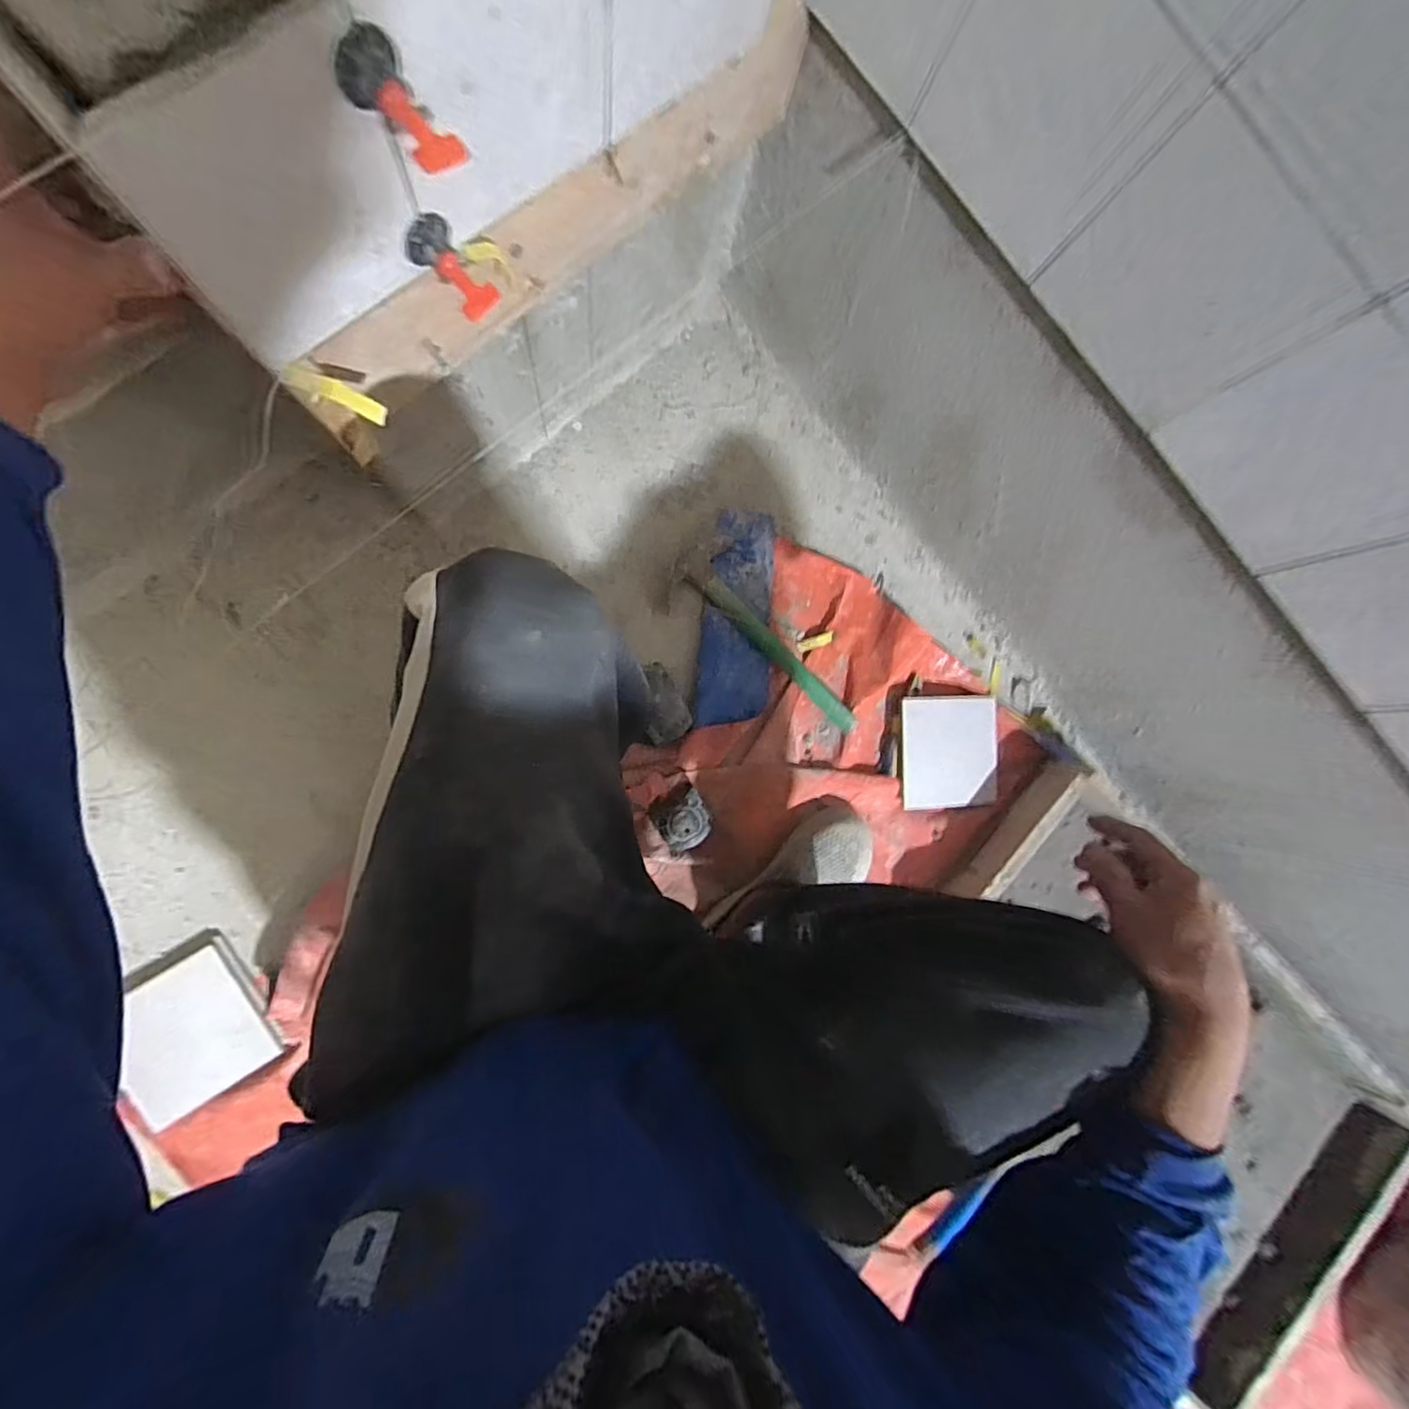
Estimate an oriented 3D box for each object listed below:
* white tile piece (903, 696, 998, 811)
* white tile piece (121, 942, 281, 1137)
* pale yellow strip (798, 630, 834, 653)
[{"bbox_3d":[0.348,0.068,0.855,0.142,0.016,0.156,-1,86,-7],"label":"white tile piece"},{"bbox_3d":[-0.585,0.378,0.687,0.129,0.008,0.155,-32,107,-32],"label":"white tile piece"},{"bbox_3d":[0.155,-0.086,0.838,0.052,0.008,0.016,-21,89,10],"label":"pale yellow strip"}]

